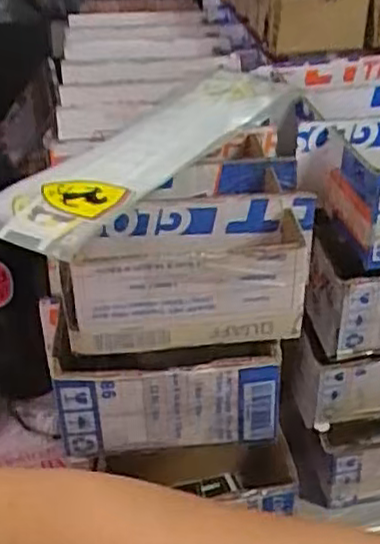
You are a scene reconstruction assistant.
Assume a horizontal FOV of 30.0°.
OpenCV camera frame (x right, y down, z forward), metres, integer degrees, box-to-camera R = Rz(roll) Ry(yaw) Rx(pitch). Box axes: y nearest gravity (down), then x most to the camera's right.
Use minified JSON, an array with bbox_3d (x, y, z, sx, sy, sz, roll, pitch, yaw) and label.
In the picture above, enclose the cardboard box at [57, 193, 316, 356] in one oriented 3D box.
[{"bbox_3d":[0.001,0.000,0.469,0.170,0.075,0.069,-5,36,-5],"label":"cardboard box"}]

